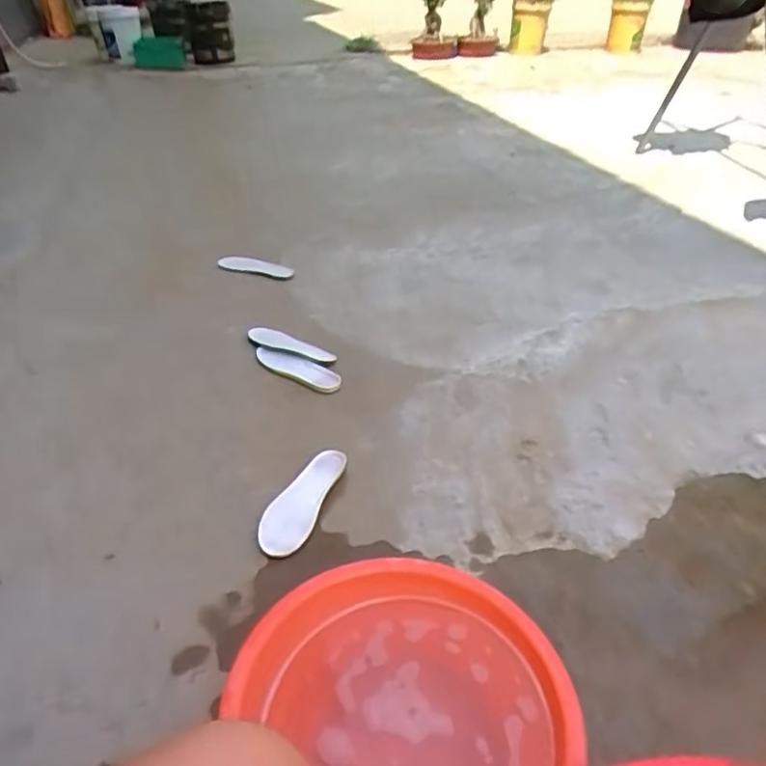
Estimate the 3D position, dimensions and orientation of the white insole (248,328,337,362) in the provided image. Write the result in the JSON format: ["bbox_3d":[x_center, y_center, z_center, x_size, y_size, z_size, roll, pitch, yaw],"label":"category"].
[{"bbox_3d":[-0.206,-0.078,1.358,0.212,0.025,0.050,18,39,22],"label":"white insole"}]

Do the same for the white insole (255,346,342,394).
[{"bbox_3d":[-0.179,-0.033,1.306,0.222,0.022,0.066,24,42,28],"label":"white insole"}]

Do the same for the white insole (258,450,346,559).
[{"bbox_3d":[-0.131,0.185,0.987,0.075,0.013,0.222,20,39,6],"label":"white insole"}]

